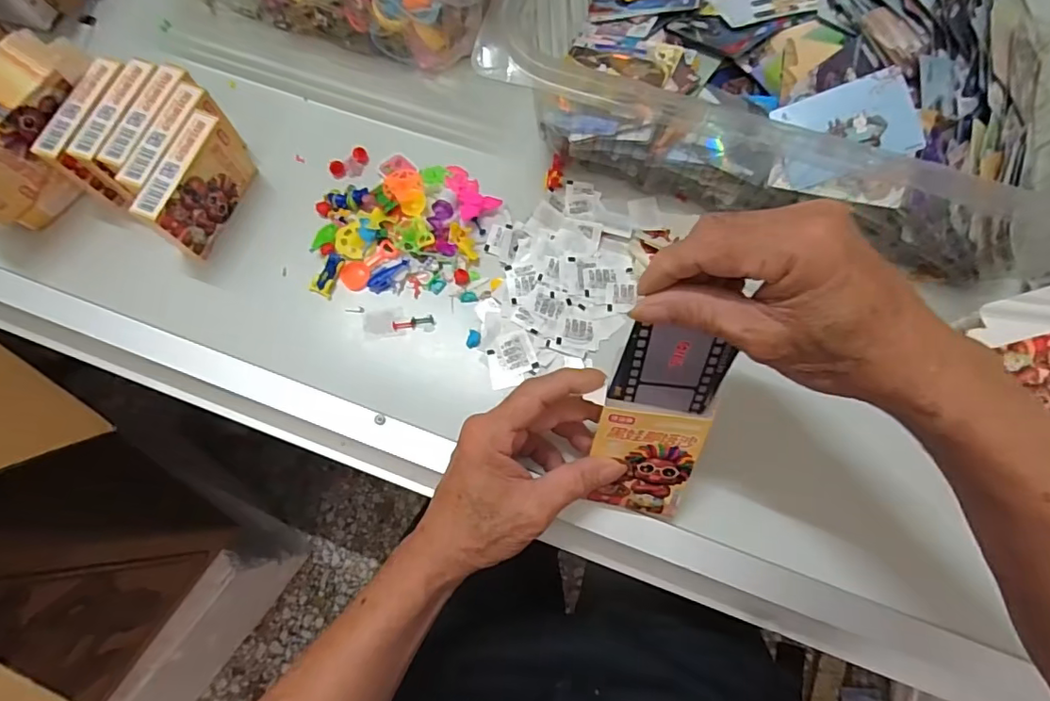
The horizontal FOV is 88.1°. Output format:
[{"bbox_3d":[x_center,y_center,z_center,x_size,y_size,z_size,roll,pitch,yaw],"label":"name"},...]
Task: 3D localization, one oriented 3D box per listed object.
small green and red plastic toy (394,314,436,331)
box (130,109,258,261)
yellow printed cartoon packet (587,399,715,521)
[{"bbox_3d":[-0.085,-0.021,0.415,0.031,0.005,0.008,-8,74,-3],"label":"small green and red plastic toy"},{"bbox_3d":[-0.244,-0.123,0.410,0.020,0.065,0.090,20,75,6],"label":"box"},{"bbox_3d":[0.075,0.072,0.347,0.063,0.093,0.006,7,36,2],"label":"yellow printed cartoon packet"}]

